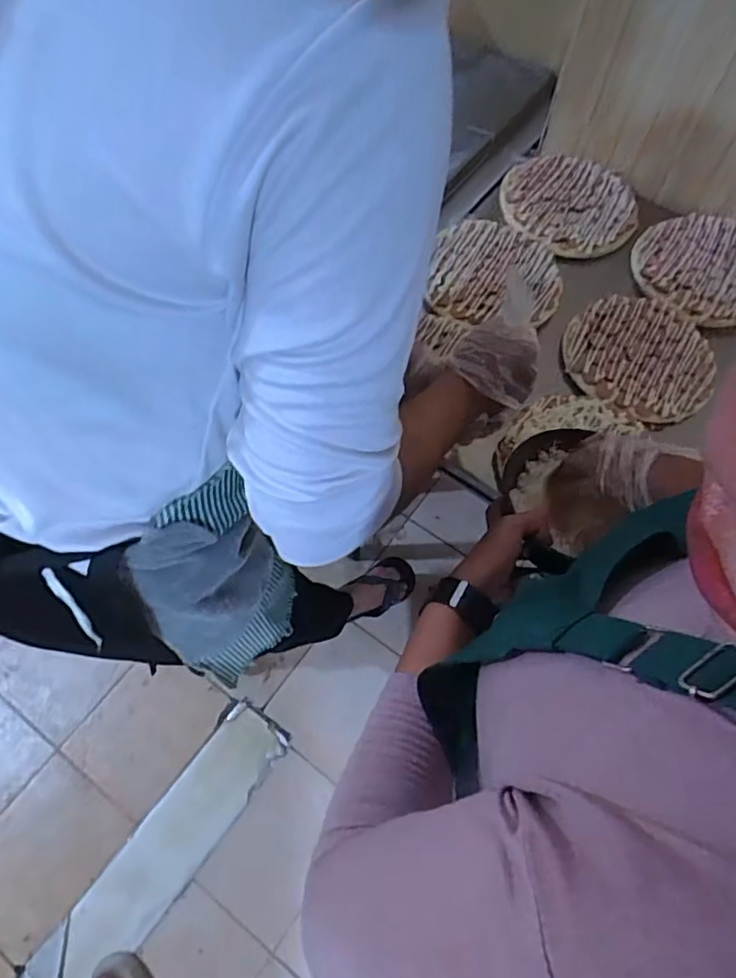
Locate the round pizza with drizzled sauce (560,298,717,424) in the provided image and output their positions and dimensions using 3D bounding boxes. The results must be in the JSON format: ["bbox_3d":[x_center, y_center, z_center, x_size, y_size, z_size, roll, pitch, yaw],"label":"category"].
[{"bbox_3d":[0.365,-0.179,0.801,0.192,0.015,0.189,1,63,-2],"label":"round pizza with drizzled sauce"}]

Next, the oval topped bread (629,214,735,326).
[{"bbox_3d":[0.493,-0.327,0.869,0.197,0.022,0.202,11,63,3],"label":"oval topped bread"}]

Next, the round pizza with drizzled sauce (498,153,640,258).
[{"bbox_3d":[0.309,-0.437,0.914,0.201,0.031,0.187,1,63,-2],"label":"round pizza with drizzled sauce"}]

